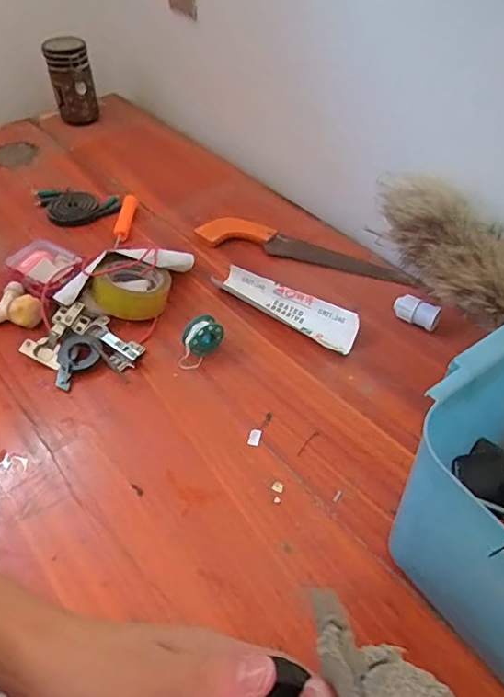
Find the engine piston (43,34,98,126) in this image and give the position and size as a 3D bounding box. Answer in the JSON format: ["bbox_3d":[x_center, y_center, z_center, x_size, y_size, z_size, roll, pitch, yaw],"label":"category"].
[{"bbox_3d":[-0.407,-0.597,1.188,0.091,0.175,0.085,-11,49,-12],"label":"engine piston"}]

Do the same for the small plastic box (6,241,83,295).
[{"bbox_3d":[-0.324,-0.122,0.822,0.109,0.038,0.088,34,55,26],"label":"small plastic box"}]

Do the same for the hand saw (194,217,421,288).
[{"bbox_3d":[0.091,-0.170,0.893,0.367,0.026,0.063,14,48,11],"label":"hand saw"}]

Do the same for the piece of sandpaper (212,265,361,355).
[{"bbox_3d":[0.052,-0.065,0.788,0.236,0.030,0.061,29,53,23],"label":"piece of sandpaper"}]

